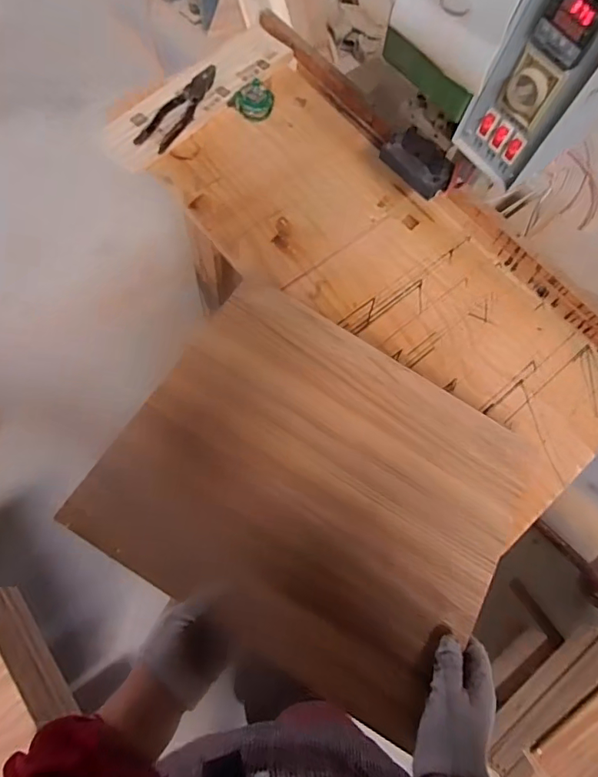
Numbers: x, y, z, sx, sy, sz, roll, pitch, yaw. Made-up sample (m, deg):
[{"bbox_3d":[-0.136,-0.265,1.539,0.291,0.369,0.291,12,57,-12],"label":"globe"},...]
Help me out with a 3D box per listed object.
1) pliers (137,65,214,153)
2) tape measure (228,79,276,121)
[{"bbox_3d":[-0.186,-0.440,0.747,0.046,0.022,0.189,24,69,5],"label":"pliers"},{"bbox_3d":[-0.074,-0.461,0.767,0.054,0.028,0.057,-41,77,-18],"label":"tape measure"}]

